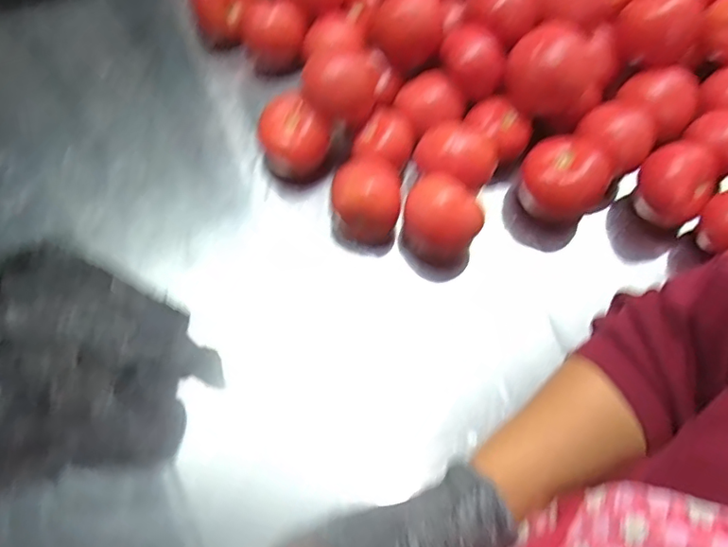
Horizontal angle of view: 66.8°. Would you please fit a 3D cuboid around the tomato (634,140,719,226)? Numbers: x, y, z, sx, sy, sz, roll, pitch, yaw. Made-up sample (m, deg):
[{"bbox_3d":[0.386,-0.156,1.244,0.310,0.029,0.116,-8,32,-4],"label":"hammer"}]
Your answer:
[{"bbox_3d":[0.291,-0.085,0.515,0.056,0.052,0.065,-34,70,-15],"label":"tomato"}]

